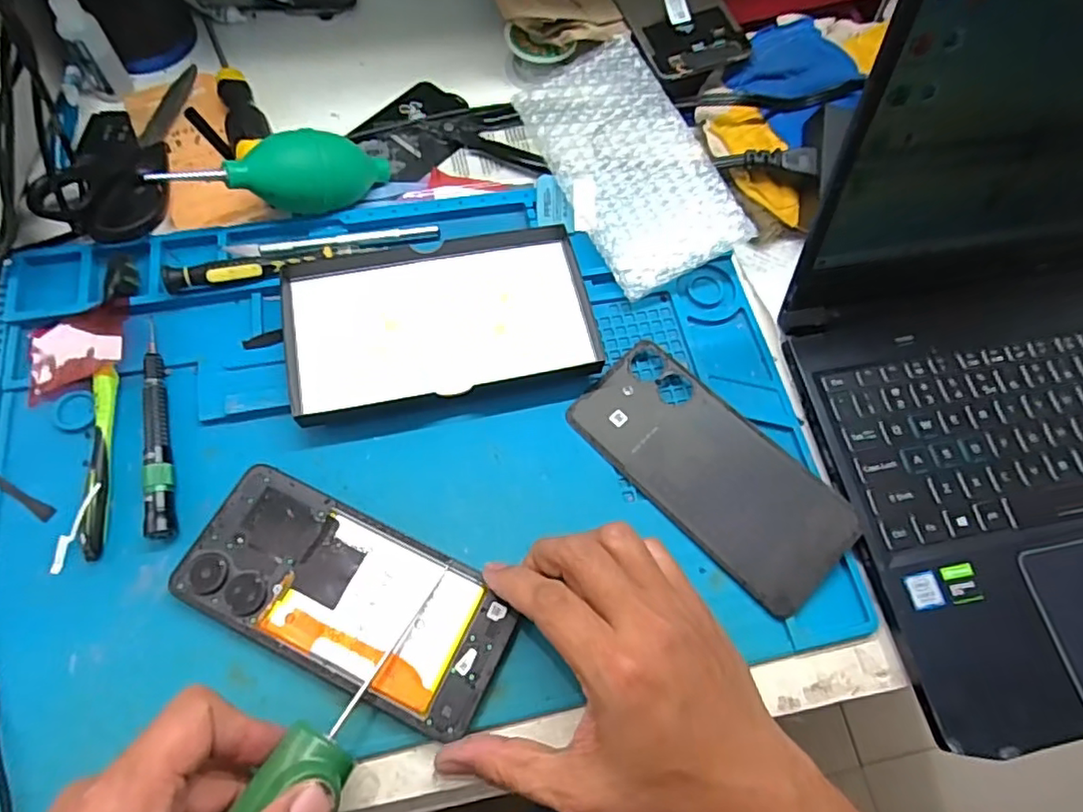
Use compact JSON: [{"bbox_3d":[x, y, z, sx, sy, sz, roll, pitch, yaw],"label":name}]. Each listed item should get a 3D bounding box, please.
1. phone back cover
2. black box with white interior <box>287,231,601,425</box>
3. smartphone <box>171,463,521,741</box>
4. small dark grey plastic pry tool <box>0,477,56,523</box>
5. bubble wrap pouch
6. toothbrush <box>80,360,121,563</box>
[{"bbox_3d":[0.096,0.035,0.354,0.074,0.011,0.163,-42,75,-19],"label":"phone back cover"},{"bbox_3d":[-0.061,-0.055,0.375,0.177,0.017,0.103,-11,68,-9],"label":"black box with white interior"},{"bbox_3d":[-0.098,0.095,0.314,0.165,0.007,0.077,26,67,8],"label":"smartphone"},{"bbox_3d":[-0.287,0.045,0.331,0.058,0.007,0.008,26,67,9],"label":"small dark grey plastic pry tool"},{"bbox_3d":[0.058,-0.163,0.415,0.092,0.010,0.174,-28,76,2],"label":"bubble wrap pouch"},{"bbox_3d":[-0.239,0.028,0.334,0.011,0.015,0.106,-5,67,-6],"label":"toothbrush"}]

